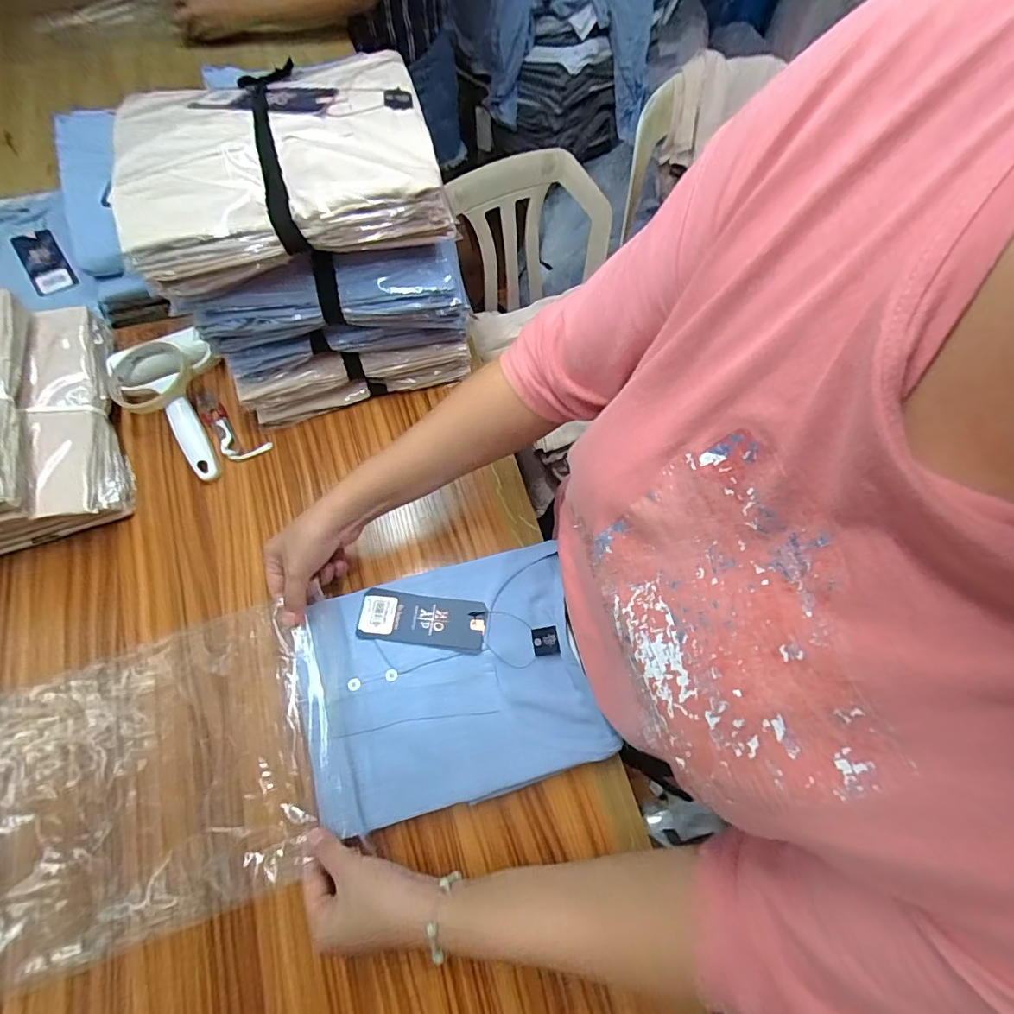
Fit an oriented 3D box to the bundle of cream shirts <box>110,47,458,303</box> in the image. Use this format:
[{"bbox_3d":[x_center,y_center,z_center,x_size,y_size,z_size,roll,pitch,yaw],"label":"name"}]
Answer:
[{"bbox_3d":[-0.194,-0.295,0.426,0.254,0.059,0.192,-18,70,-8],"label":"bundle of cream shirts"}]

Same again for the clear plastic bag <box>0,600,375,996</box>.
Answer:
[{"bbox_3d":[-0.300,0.227,0.412,0.323,0.028,0.215,-18,69,-8],"label":"clear plastic bag"}]

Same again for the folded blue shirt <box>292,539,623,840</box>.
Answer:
[{"bbox_3d":[-0.053,0.156,0.456,0.251,0.020,0.202,-14,69,-6],"label":"folded blue shirt"}]

